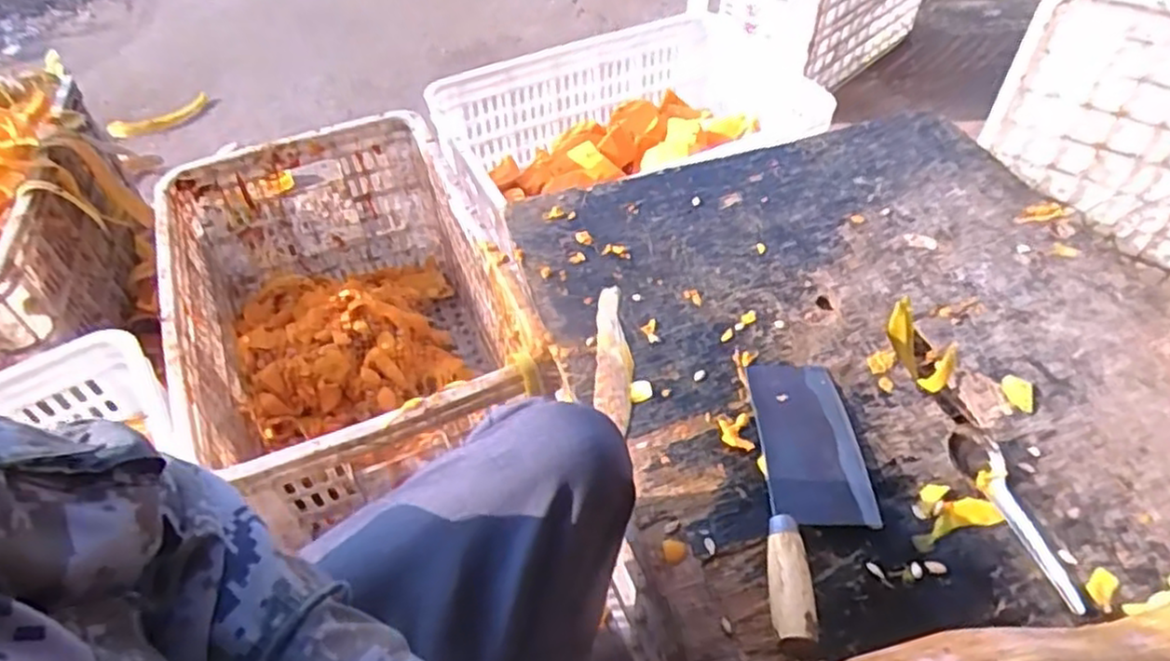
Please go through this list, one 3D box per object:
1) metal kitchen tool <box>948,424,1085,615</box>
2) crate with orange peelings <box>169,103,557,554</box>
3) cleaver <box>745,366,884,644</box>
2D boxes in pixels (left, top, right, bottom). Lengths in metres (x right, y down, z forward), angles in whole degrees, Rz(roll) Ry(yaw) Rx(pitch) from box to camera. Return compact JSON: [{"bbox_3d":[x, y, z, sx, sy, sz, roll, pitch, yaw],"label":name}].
[{"bbox_3d":[0.346,0.141,0.572,0.034,0.020,0.157,-13,48,-10],"label":"metal kitchen tool"},{"bbox_3d":[-0.287,-0.007,0.897,0.358,0.259,0.514,-17,51,-11],"label":"crate with orange peelings"},{"bbox_3d":[0.187,0.123,0.582,0.089,0.021,0.257,3,47,4],"label":"cleaver"}]

